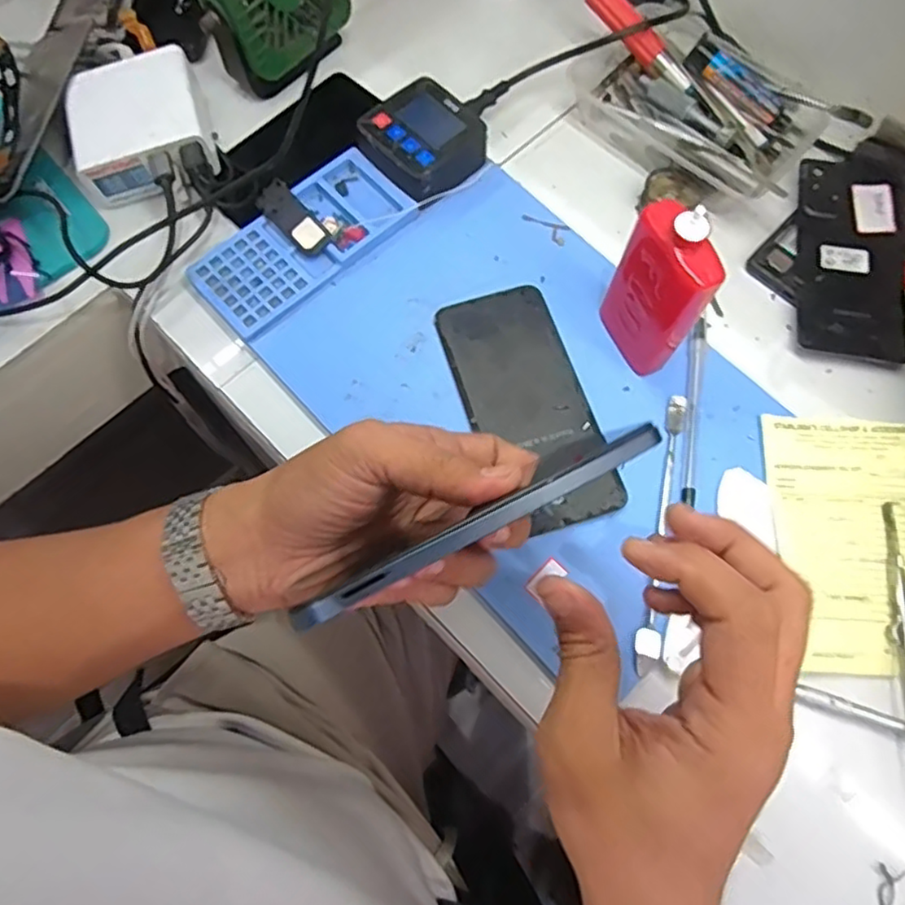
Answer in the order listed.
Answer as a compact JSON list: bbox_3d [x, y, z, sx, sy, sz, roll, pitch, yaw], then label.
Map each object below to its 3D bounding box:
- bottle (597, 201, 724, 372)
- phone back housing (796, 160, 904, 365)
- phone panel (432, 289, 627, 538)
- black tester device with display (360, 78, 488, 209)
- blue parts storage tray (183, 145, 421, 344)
[{"bbox_3d":[0.115,-0.091,0.369,0.024,0.112,0.059,-30,73,-10],"label":"bottle"},{"bbox_3d":[0.277,-0.136,0.439,0.076,0.006,0.151,9,71,3],"label":"phone back housing"},{"bbox_3d":[0.045,-0.032,0.399,0.073,0.009,0.159,-16,69,-6],"label":"phone panel"},{"bbox_3d":[-0.020,-0.218,0.448,0.075,0.029,0.071,-39,75,-13],"label":"black tester device with display"},{"bbox_3d":[-0.100,-0.144,0.435,0.150,0.007,0.070,-42,75,-13],"label":"blue parts storage tray"}]

